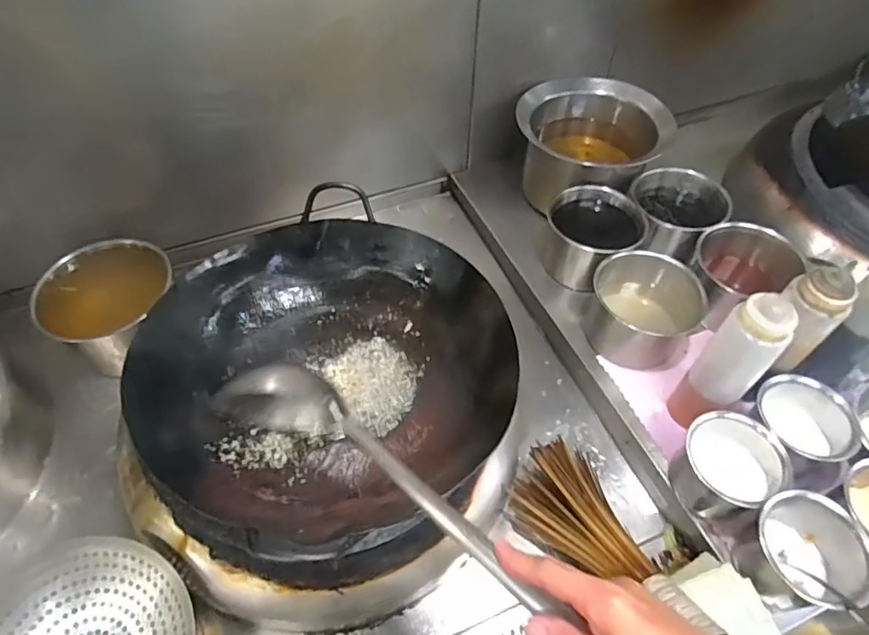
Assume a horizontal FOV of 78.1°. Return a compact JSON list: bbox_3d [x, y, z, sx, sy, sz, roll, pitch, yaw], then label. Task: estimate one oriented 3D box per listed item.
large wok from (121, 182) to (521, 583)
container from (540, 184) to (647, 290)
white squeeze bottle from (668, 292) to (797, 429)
[{"bbox_3d":[-0.131,0.080,0.673,0.415,0.148,0.441,35,60,24],"label":"large wok"},{"bbox_3d":[0.261,-0.137,0.905,0.143,0.129,0.157,-33,59,-23],"label":"container"},{"bbox_3d":[0.362,0.061,0.667,0.057,0.223,0.051,-2,52,-1],"label":"white squeeze bottle"}]

